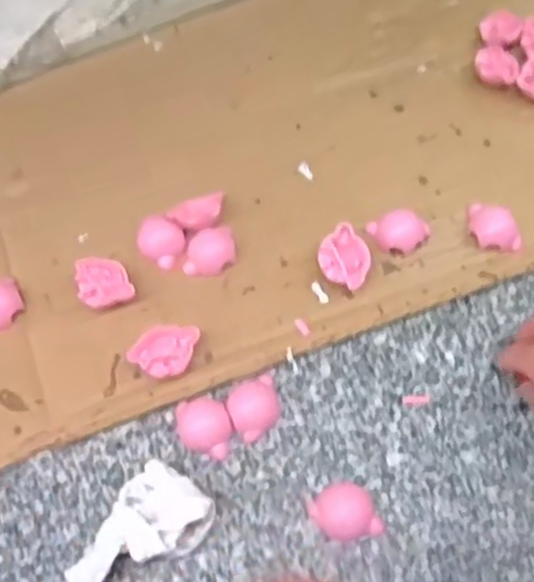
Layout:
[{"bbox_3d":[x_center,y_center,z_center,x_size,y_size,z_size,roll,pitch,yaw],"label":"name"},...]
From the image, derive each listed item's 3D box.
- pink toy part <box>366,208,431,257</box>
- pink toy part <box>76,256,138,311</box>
[{"bbox_3d":[0.079,-0.034,0.436,0.034,0.014,0.026,-14,65,-6],"label":"pink toy part"},{"bbox_3d":[-0.092,-0.004,0.423,0.029,0.016,0.031,0,64,0],"label":"pink toy part"}]

